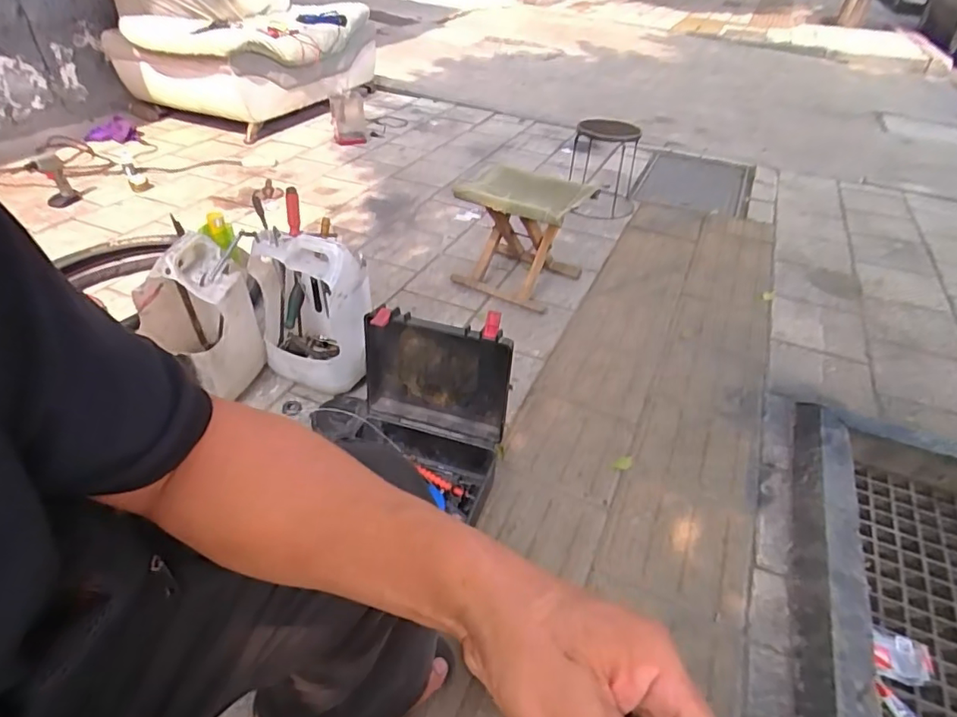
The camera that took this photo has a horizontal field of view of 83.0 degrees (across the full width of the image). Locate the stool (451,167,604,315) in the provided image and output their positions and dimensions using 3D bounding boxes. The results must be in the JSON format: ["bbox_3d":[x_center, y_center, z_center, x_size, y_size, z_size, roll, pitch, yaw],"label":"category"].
[{"bbox_3d":[0.134,-0.357,1.567,0.328,0.285,0.275,18,42,21],"label":"stool"}]

